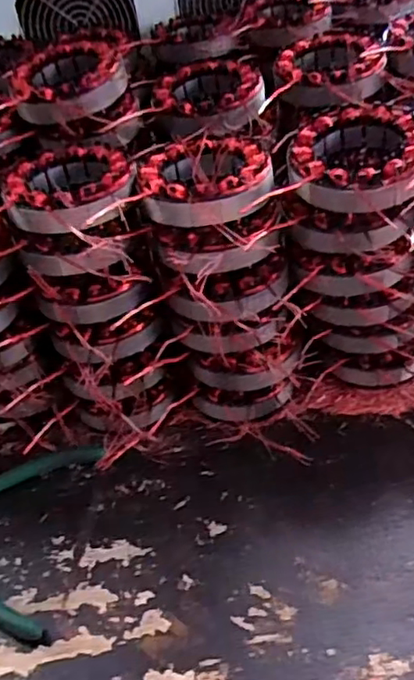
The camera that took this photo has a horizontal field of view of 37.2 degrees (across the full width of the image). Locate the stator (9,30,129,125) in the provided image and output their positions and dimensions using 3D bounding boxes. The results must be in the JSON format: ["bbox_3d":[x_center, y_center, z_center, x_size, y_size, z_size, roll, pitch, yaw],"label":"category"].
[{"bbox_3d":[-0.105,-0.197,0.475,0.088,0.039,0.096,-9,44,-1],"label":"stator"}]

